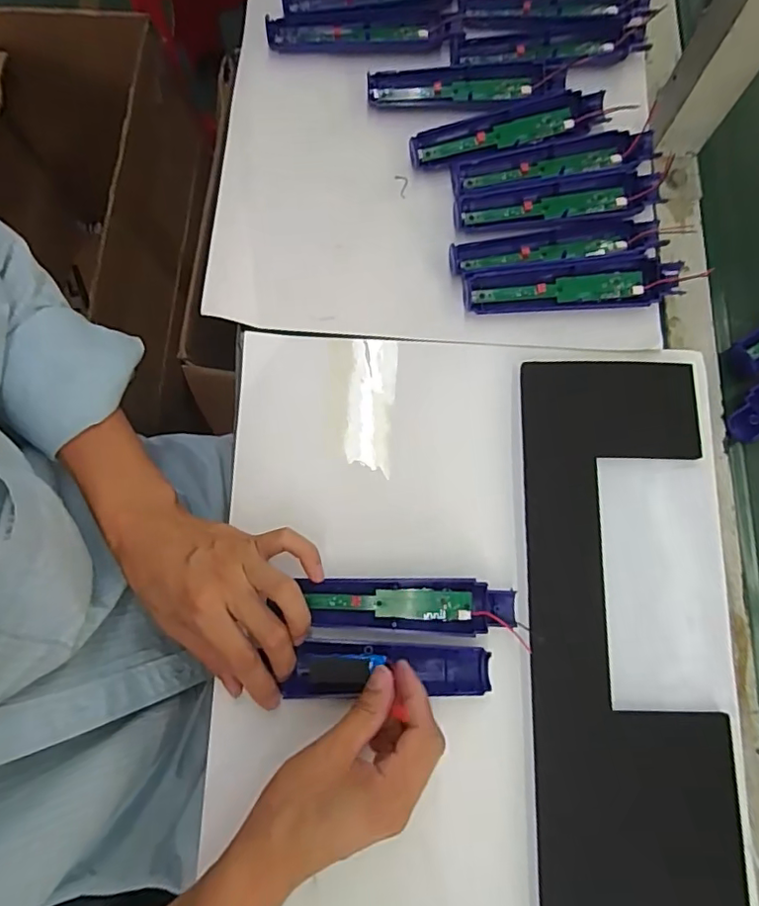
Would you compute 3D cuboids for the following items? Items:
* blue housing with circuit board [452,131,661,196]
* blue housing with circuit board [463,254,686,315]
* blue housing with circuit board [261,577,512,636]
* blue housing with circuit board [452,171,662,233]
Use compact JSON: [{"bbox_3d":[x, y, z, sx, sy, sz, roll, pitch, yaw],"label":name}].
[{"bbox_3d":[0.147,-0.245,0.468,0.172,0.014,0.039,-8,75,-2],"label":"blue housing with circuit board"},{"bbox_3d":[0.152,-0.134,0.443,0.167,0.016,0.038,-3,75,0],"label":"blue housing with circuit board"},{"bbox_3d":[0.021,0.108,0.393,0.145,0.011,0.038,1,77,4],"label":"blue housing with circuit board"},{"bbox_3d":[0.146,-0.208,0.457,0.166,0.012,0.037,-6,75,-1],"label":"blue housing with circuit board"}]

